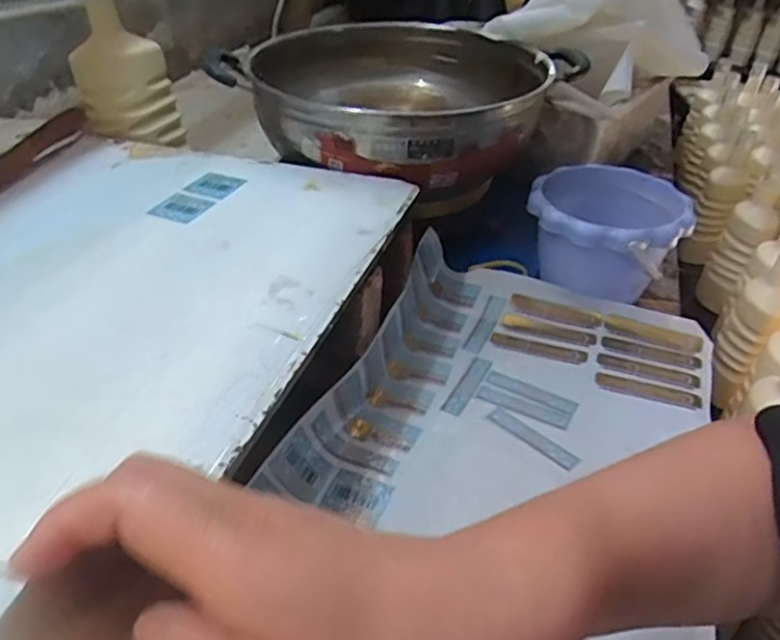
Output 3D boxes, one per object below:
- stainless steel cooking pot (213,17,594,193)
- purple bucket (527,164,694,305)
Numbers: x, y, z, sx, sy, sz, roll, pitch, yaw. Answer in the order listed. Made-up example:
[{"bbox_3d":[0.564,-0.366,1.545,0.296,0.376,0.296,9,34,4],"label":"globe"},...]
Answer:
[{"bbox_3d":[-0.015,-0.260,0.770,0.387,0.104,0.322,24,41,23],"label":"stainless steel cooking pot"},{"bbox_3d":[0.228,-0.085,0.708,0.154,0.117,0.165,1,39,-1],"label":"purple bucket"}]

